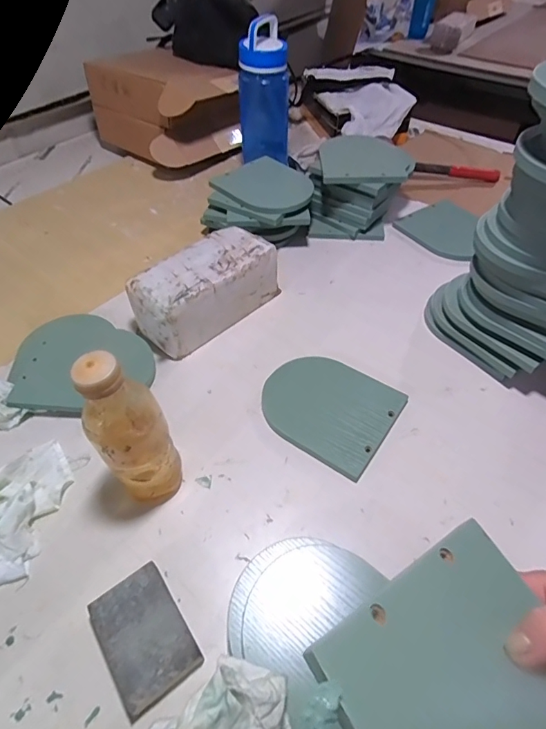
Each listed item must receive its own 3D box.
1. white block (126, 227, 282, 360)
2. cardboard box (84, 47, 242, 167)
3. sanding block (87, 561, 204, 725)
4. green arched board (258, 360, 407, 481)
[{"bbox_3d":[-0.098,-0.110,0.652,0.225,0.102,0.102,-35,57,-25],"label":"white block"},{"bbox_3d":[-0.239,-0.588,1.001,0.228,0.189,0.346,-35,58,-25],"label":"cardboard box"},{"bbox_3d":[-0.117,0.248,0.391,0.070,0.027,0.100,-29,55,-21],"label":"sanding block"},{"bbox_3d":[0.070,0.053,0.565,0.168,0.014,0.145,28,56,22],"label":"green arched board"}]

